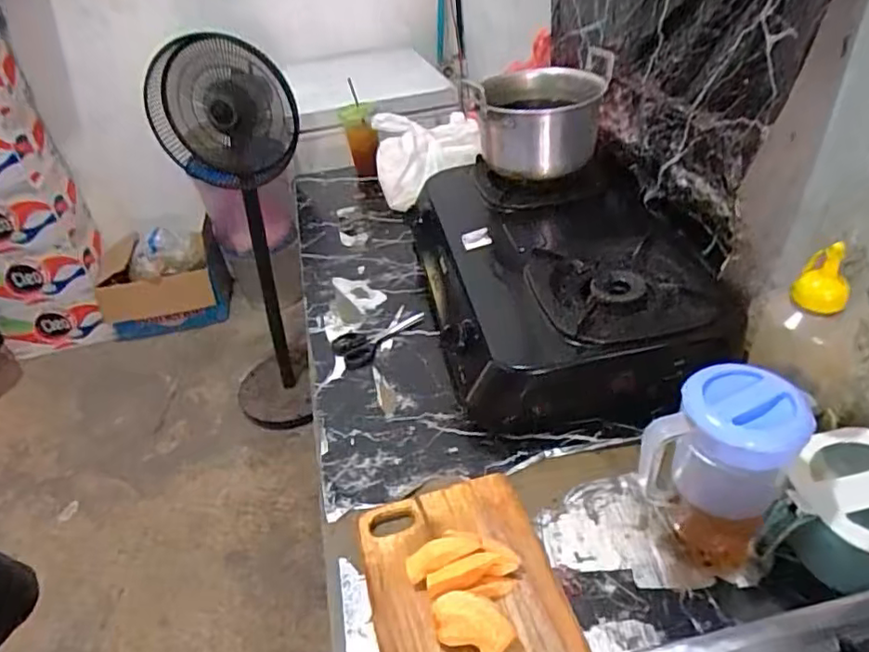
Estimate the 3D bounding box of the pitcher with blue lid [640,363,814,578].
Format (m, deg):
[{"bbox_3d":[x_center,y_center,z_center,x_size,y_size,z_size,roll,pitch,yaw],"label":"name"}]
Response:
[{"bbox_3d":[0.272,0.136,0.579,0.108,0.182,0.099,-4,38,3],"label":"pitcher with blue lid"}]

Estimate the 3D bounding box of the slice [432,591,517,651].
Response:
[{"bbox_3d":[0.034,0.269,0.541,0.071,0.041,0.038,9,41,18],"label":"slice"}]

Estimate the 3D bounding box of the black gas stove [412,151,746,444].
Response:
[{"bbox_3d":[0.176,-0.084,0.908,0.366,0.134,0.541,-11,39,-6],"label":"black gas stove"}]

